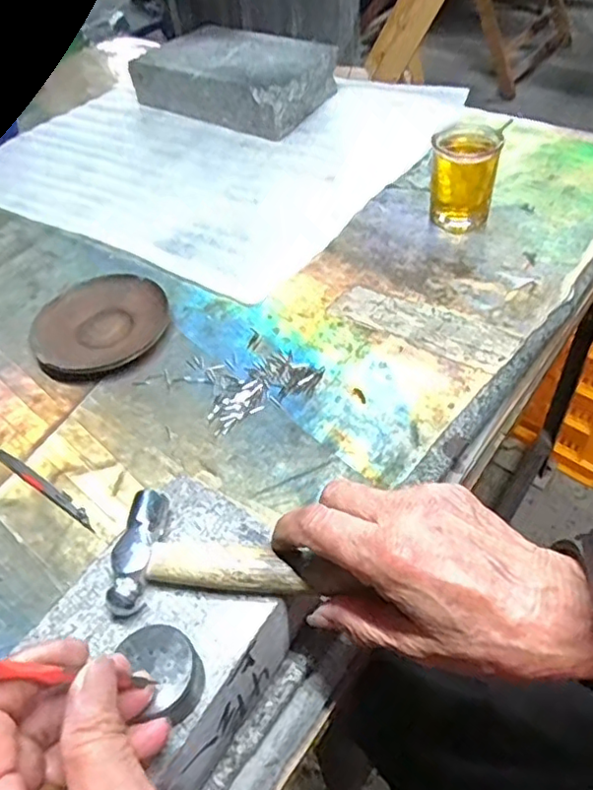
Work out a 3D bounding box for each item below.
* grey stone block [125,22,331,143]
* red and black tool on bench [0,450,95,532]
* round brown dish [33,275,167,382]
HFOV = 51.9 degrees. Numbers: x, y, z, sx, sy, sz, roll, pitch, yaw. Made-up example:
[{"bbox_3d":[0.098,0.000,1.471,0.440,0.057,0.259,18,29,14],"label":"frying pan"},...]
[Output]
[{"bbox_3d":[-0.075,-0.424,0.808,0.242,0.061,0.162,25,56,26],"label":"grey stone block"},{"bbox_3d":[-0.174,0.063,0.420,0.107,0.004,0.009,26,56,27],"label":"red and black tool on bench"},{"bbox_3d":[-0.170,-0.061,0.523,0.115,0.016,0.105,-4,48,4],"label":"round brown dish"}]

